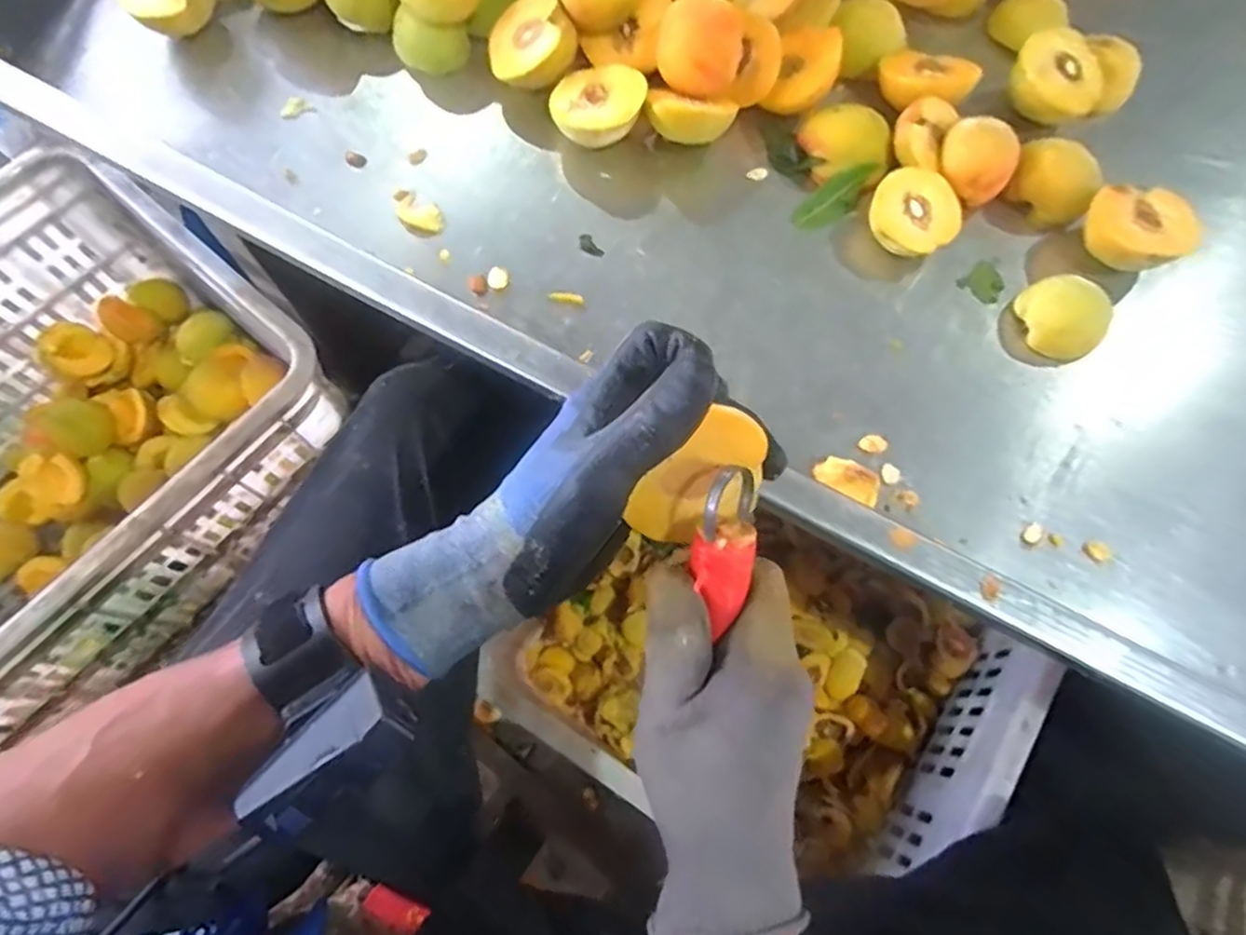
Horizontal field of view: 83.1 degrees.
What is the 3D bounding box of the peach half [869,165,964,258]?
[{"bbox_3d":[0.189,-0.166,0.460,0.054,0.018,0.055,-26,87,4],"label":"peach half"}]

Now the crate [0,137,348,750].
[{"bbox_3d":[-0.541,0.029,0.650,0.349,0.262,0.515,39,75,11],"label":"crate"}]

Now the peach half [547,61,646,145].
[{"bbox_3d":[-0.017,-0.244,0.479,0.061,0.036,0.062,9,72,2],"label":"peach half"}]

